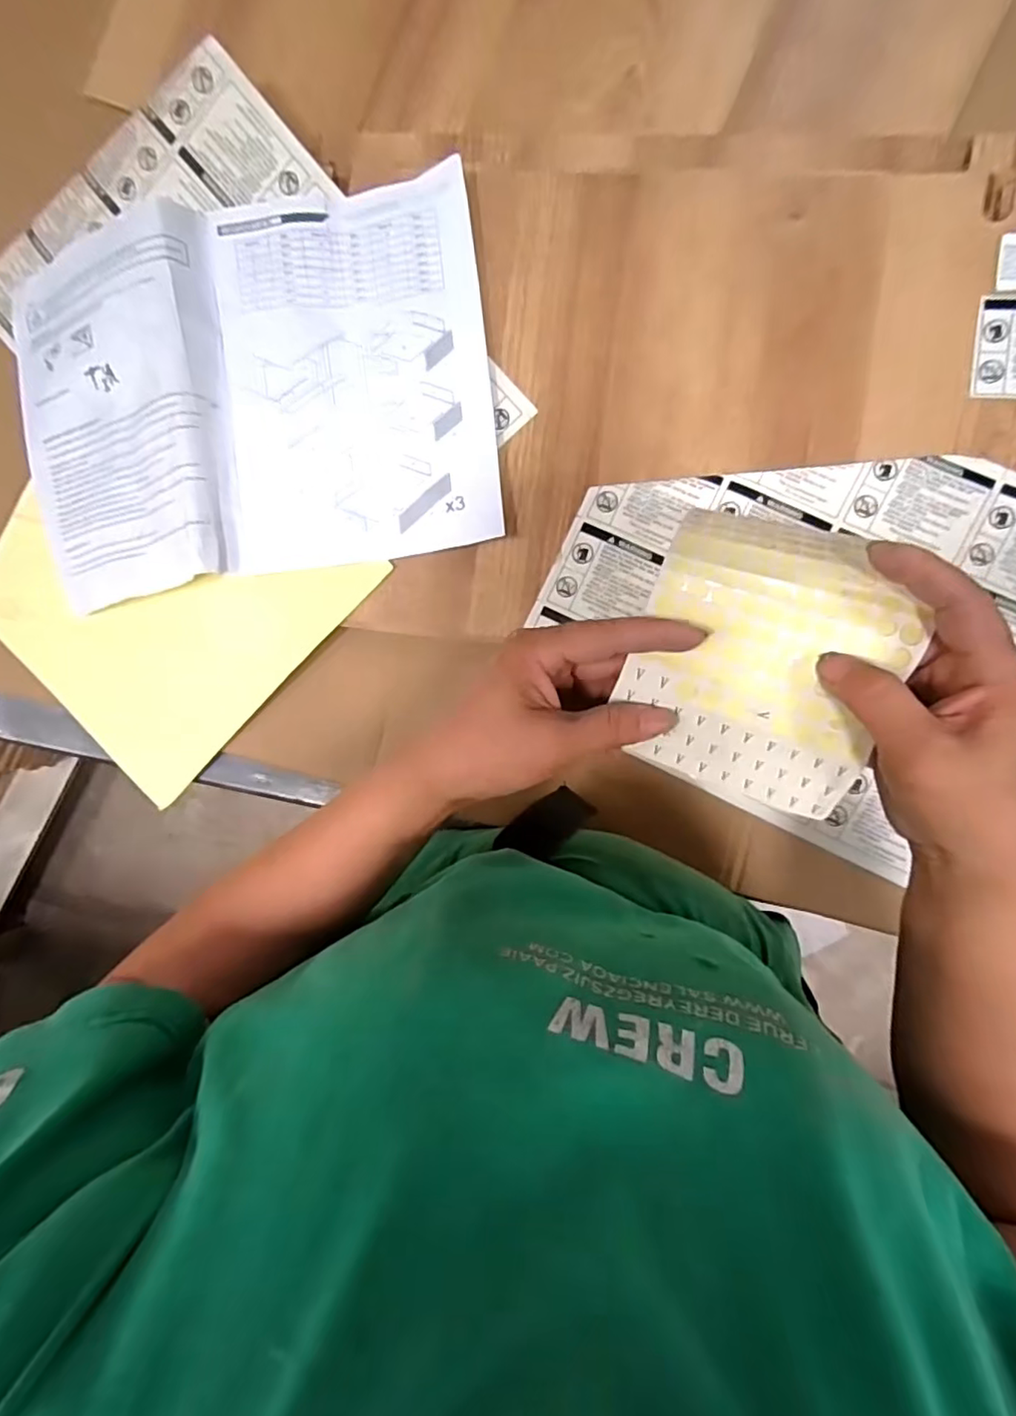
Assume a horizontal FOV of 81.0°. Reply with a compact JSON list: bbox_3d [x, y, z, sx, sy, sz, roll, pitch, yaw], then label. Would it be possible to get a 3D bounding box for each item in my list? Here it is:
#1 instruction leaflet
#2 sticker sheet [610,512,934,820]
[{"bbox_3d":[-0.204,-0.245,0.461,0.375,0.039,0.280,-9,92,5],"label":"instruction leaflet"},{"bbox_3d":[0.130,-0.033,0.303,0.120,0.053,0.151,20,94,3],"label":"sticker sheet"}]

